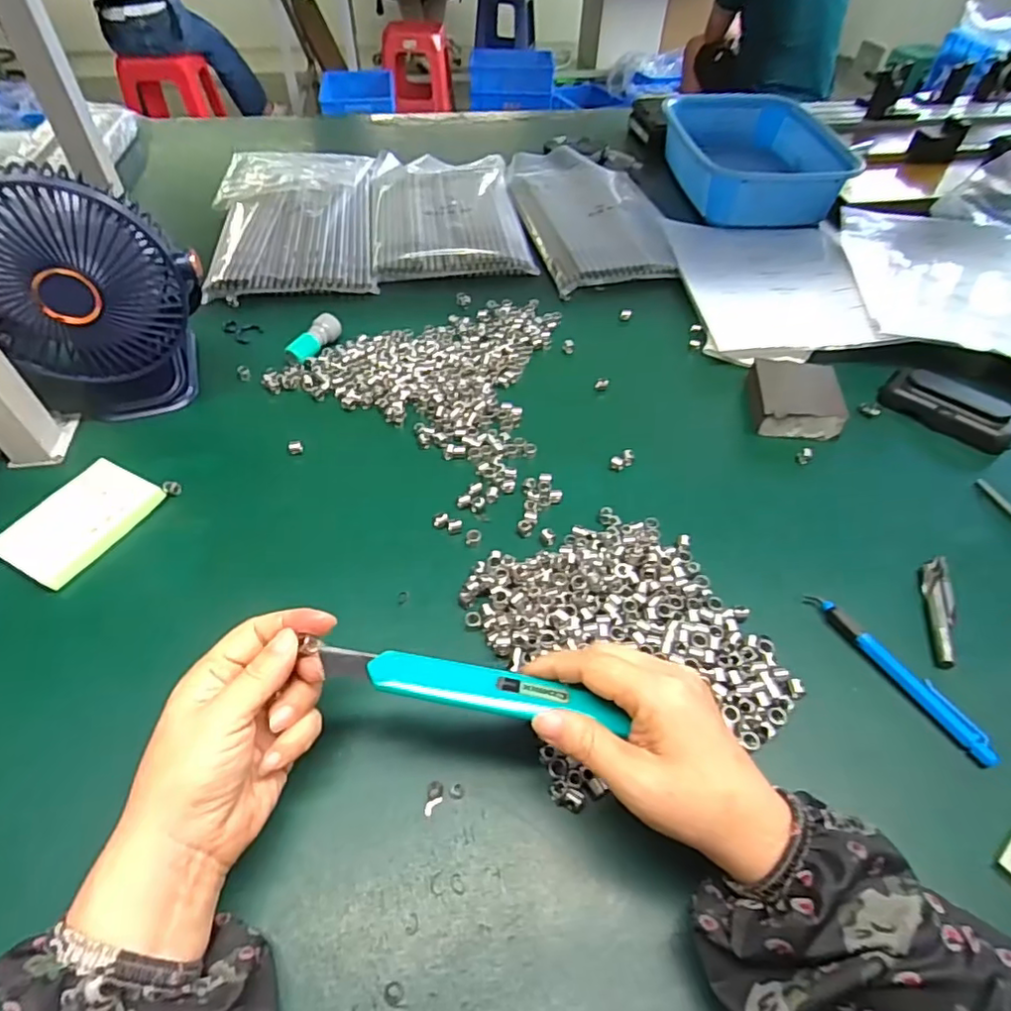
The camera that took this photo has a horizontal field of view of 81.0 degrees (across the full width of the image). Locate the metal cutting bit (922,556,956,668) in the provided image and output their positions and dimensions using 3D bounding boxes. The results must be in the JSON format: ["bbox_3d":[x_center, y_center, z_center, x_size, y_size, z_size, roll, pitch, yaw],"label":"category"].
[{"bbox_3d":[0.287,0.067,0.388,0.014,0.010,0.088,15,50,12],"label":"metal cutting bit"}]

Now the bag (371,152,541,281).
[{"bbox_3d":[-0.077,-0.380,0.754,0.180,0.022,0.307,-6,49,-6],"label":"bag"}]

